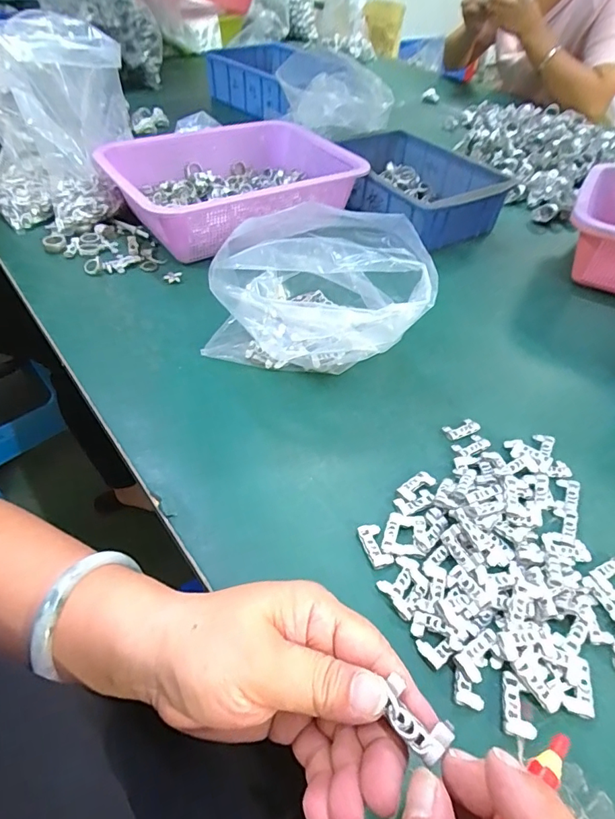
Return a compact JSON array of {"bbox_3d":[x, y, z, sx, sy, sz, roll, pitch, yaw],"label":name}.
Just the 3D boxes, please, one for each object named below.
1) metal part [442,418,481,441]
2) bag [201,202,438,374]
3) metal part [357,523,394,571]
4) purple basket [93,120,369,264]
[{"bbox_3d":[0.133,0.017,0.397,0.034,0.006,0.016,-18,51,-19],"label":"metal part"},{"bbox_3d":[0.000,-0.104,0.420,0.189,0.129,0.155,-2,47,-5],"label":"bag"},{"bbox_3d":[0.047,0.094,0.318,0.016,0.005,0.031,-11,49,-13],"label":"metal part"},{"bbox_3d":[-0.095,-0.299,0.620,0.305,0.086,0.234,-21,52,-21],"label":"purple basket"}]

